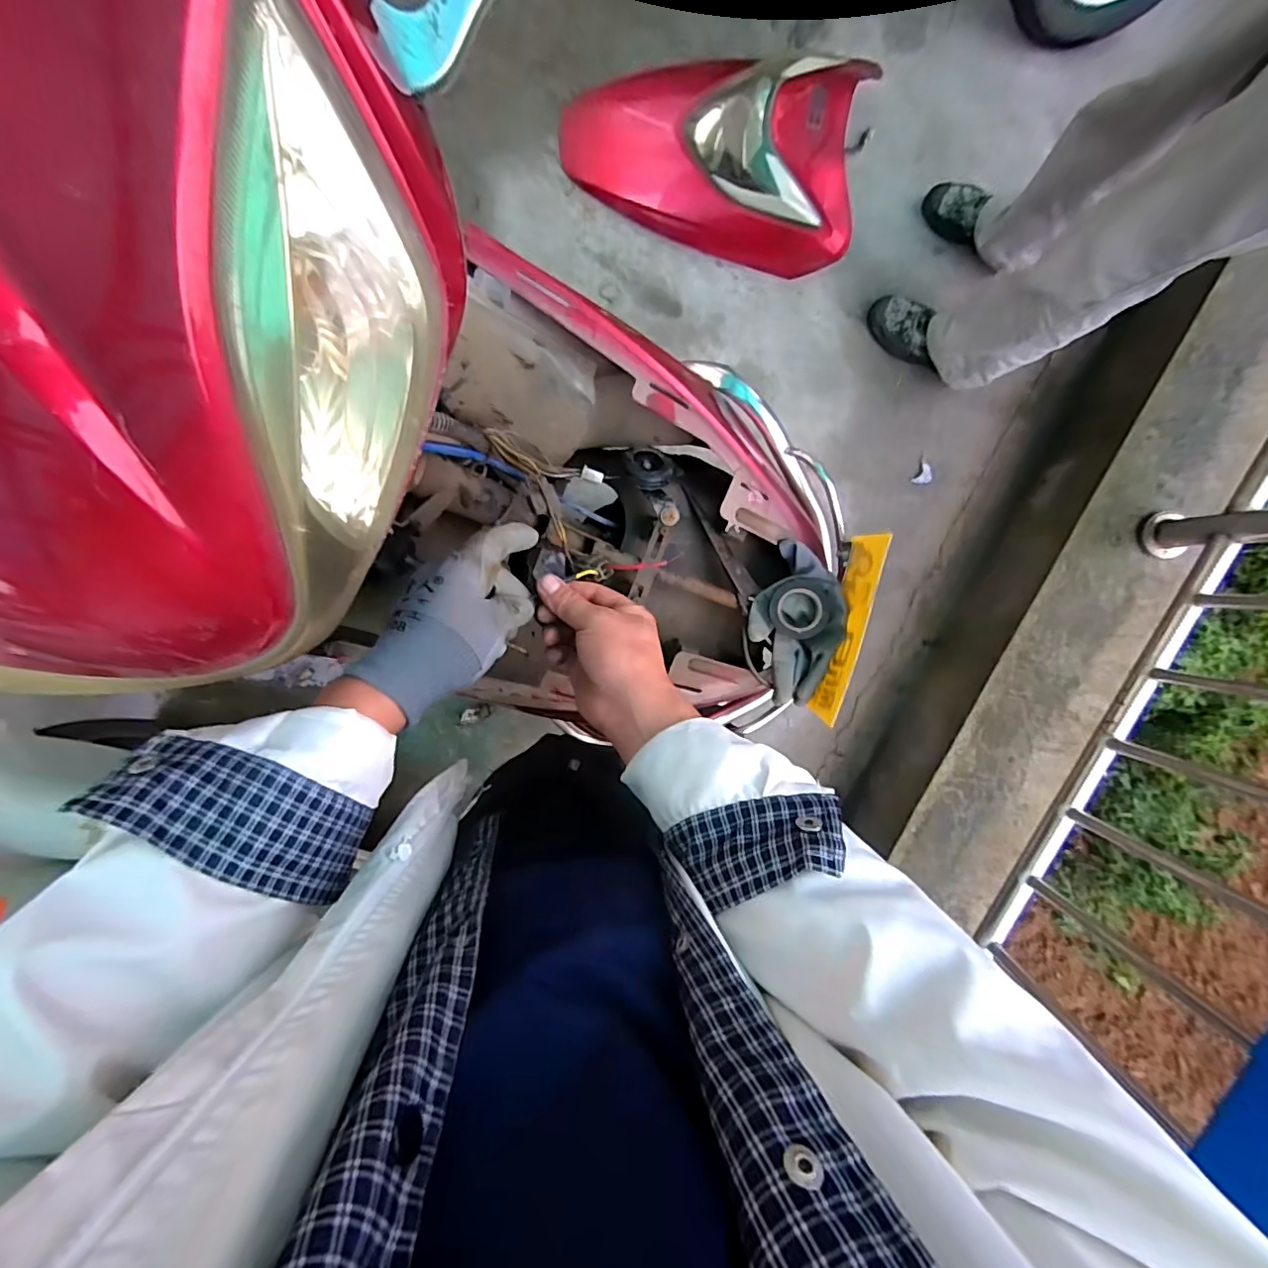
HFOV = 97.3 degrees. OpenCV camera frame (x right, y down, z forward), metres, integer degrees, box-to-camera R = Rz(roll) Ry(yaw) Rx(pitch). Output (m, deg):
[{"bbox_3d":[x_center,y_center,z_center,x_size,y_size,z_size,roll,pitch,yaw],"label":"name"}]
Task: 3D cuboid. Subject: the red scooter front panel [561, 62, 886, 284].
[{"bbox_3d":[0.134,-0.872,1.008,0.544,0.164,0.311,8,96,-2],"label":"red scooter front panel"}]

